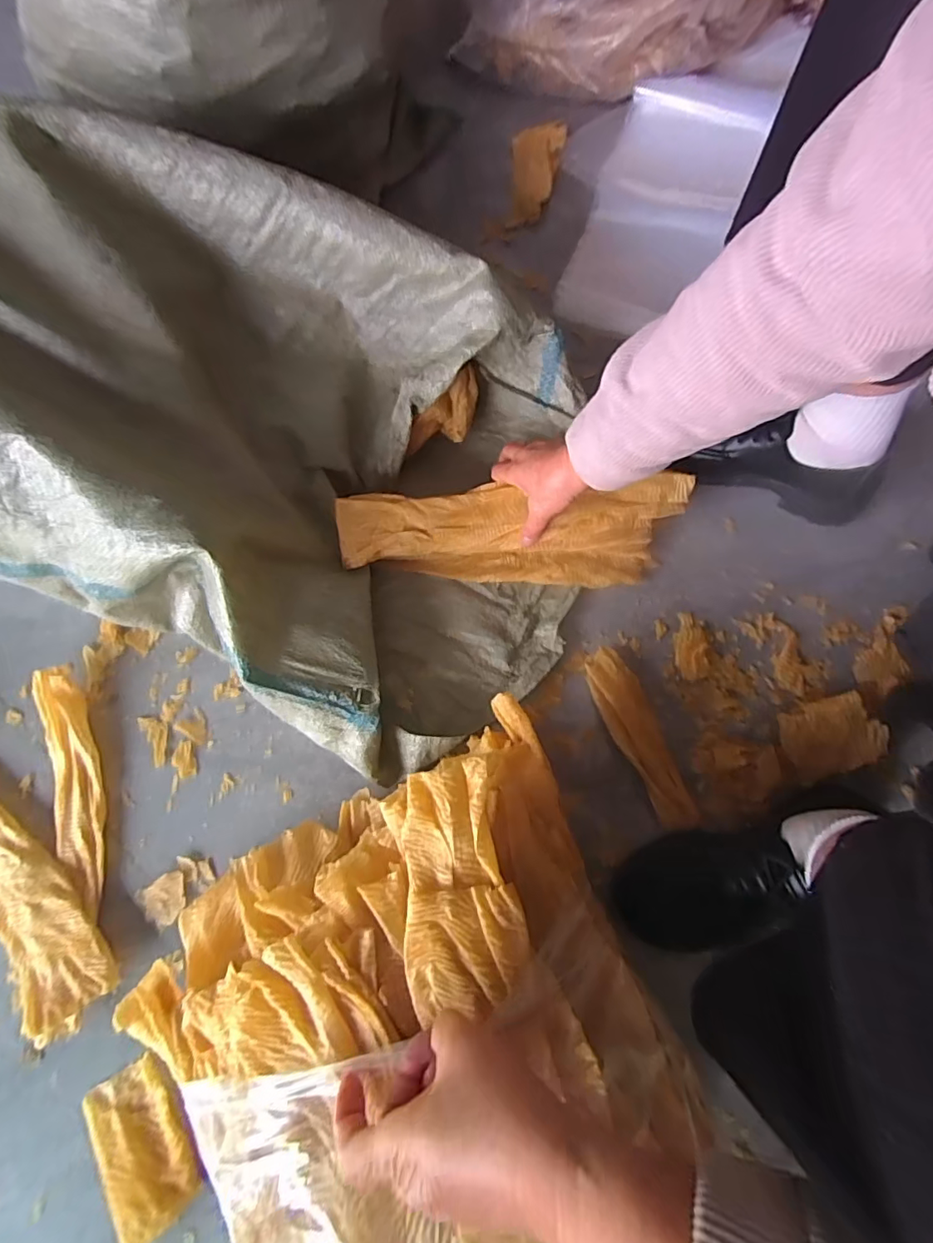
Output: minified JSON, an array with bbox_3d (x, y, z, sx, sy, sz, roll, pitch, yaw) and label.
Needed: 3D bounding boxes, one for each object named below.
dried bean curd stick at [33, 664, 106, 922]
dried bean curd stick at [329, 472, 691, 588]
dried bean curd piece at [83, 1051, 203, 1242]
[{"bbox_3d":[-0.401,0.165,0.522,0.052,0.034,0.238,-17,75,-3],"label":"dried bean curd stick"},{"bbox_3d":[0.060,-0.094,0.562,0.371,0.073,0.096,-1,75,-3],"label":"dried bean curd stick"},{"bbox_3d":[-0.280,0.453,0.449,0.073,0.022,0.120,-33,76,-7],"label":"dried bean curd piece"}]

